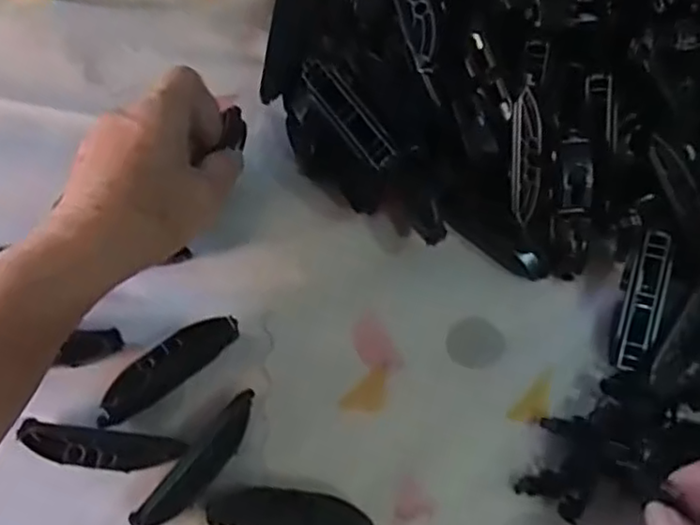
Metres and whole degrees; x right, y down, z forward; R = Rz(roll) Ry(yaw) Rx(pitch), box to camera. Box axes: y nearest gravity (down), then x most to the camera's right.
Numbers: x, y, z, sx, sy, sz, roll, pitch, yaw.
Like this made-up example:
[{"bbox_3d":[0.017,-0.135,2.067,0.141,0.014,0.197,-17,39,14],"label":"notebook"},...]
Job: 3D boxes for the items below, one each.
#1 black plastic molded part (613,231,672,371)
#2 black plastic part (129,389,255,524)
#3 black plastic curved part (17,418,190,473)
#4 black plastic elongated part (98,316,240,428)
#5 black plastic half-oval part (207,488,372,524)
[{"bbox_3d":[0.157,0.020,0.361,0.021,0.016,0.074,15,89,5],"label":"black plastic molded part"},{"bbox_3d":[-0.073,0.099,0.330,0.017,0.016,0.080,37,73,12],"label":"black plastic part"},{"bbox_3d":[-0.123,0.092,0.331,0.077,0.013,0.019,6,69,2],"label":"black plastic curved part"},{"bbox_3d":[-0.095,0.053,0.348,0.080,0.014,0.021,-38,74,-14],"label":"black plastic elongated part"},{"bbox_3d":[-0.026,0.120,0.322,0.079,0.018,0.020,6,69,1],"label":"black plastic half-oval part"}]

